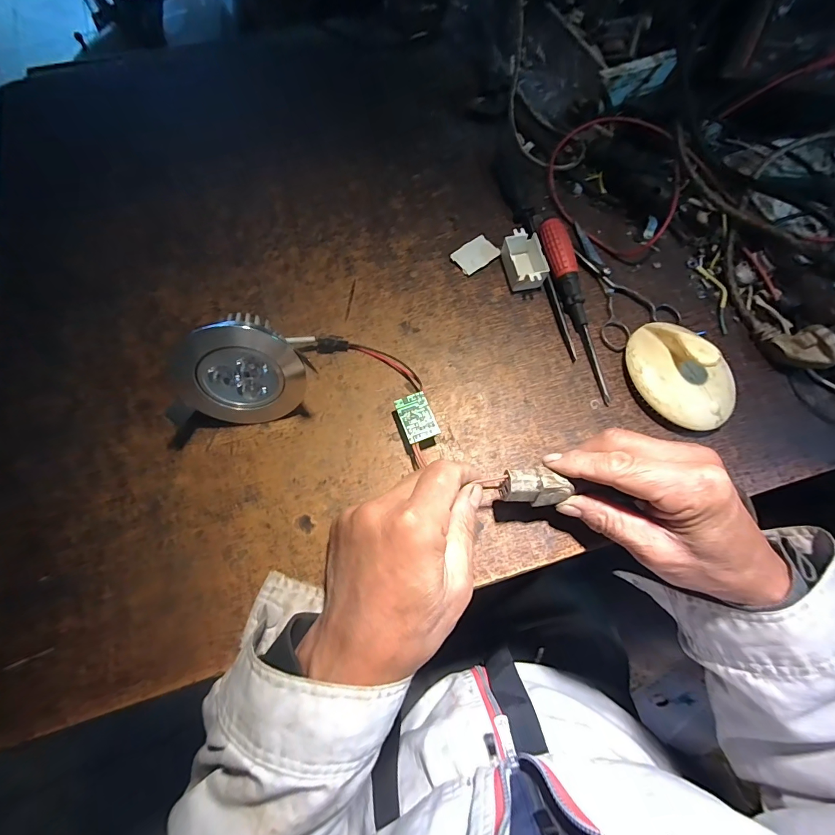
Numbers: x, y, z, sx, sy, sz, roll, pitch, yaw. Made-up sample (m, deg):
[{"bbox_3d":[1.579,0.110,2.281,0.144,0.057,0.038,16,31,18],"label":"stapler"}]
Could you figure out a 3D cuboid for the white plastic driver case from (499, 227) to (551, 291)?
[{"bbox_3d":[0.093,-0.132,0.334,0.032,0.021,0.051,-9,72,-5],"label":"white plastic driver case"}]

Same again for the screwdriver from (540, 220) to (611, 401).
[{"bbox_3d":[0.133,-0.094,0.322,0.021,0.024,0.164,-13,73,-6],"label":"screwdriver"}]

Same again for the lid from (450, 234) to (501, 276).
[{"bbox_3d":[0.052,-0.145,0.346,0.038,0.005,0.026,-35,76,-13],"label":"lid"}]

